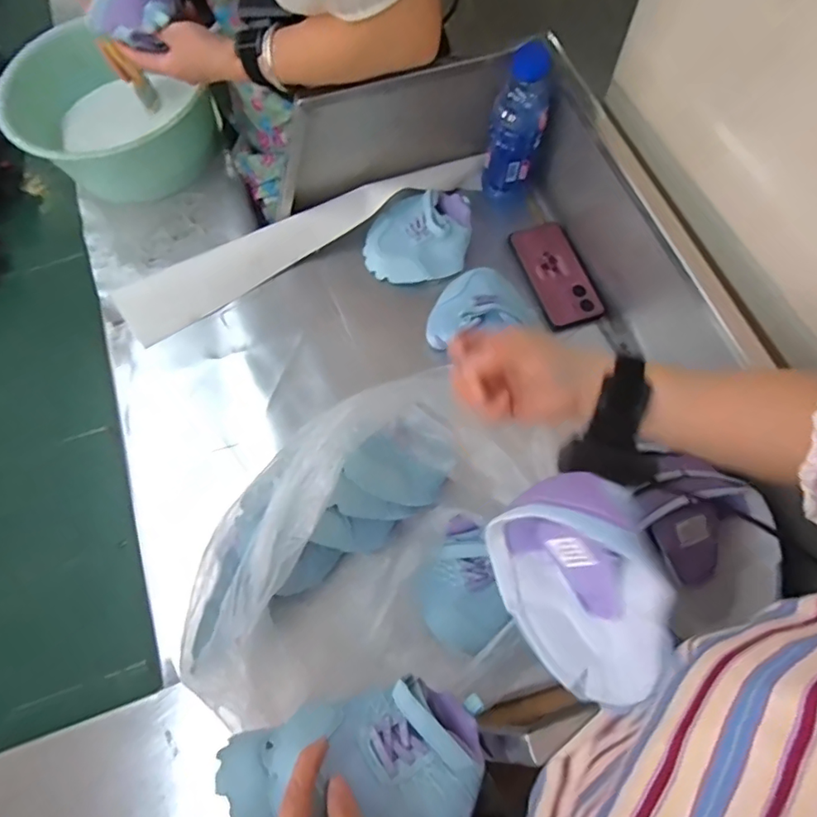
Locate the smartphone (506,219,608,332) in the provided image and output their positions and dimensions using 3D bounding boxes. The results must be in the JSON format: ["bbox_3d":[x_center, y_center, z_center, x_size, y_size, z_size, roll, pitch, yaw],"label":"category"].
[{"bbox_3d":[0.203,-0.187,0.716,0.081,0.011,0.163,-18,69,-7],"label":"smartphone"}]

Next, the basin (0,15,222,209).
[{"bbox_3d":[-0.463,-0.466,0.807,0.275,0.122,0.276,0,68,0],"label":"basin"}]

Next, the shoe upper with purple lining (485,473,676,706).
[{"bbox_3d":[0.124,0.121,0.361,0.085,0.134,0.143,-32,71,-23],"label":"shoe upper with purple lining"}]

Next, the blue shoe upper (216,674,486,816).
[{"bbox_3d":[-0.030,0.283,0.381,0.198,0.060,0.136,-6,52,-19],"label":"blue shoe upper"}]

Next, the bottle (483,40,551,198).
[{"bbox_3d":[0.142,-0.364,0.689,0.071,0.194,0.053,13,69,5],"label":"bottle"}]

